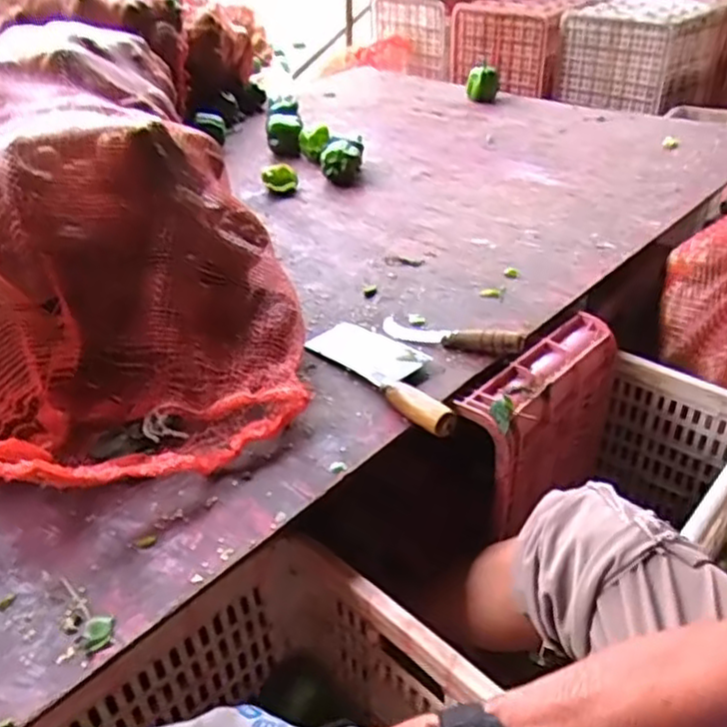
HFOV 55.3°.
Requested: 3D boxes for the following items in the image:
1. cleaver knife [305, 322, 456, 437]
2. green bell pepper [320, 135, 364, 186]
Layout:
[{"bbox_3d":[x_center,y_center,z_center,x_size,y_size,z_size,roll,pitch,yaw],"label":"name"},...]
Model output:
[{"bbox_3d":[0.036,0.001,0.810,0.092,0.035,0.262,-24,40,-28],"label":"cleaver knife"},{"bbox_3d":[-0.041,-0.390,1.347,0.078,0.072,0.086,-1,34,3],"label":"green bell pepper"}]

